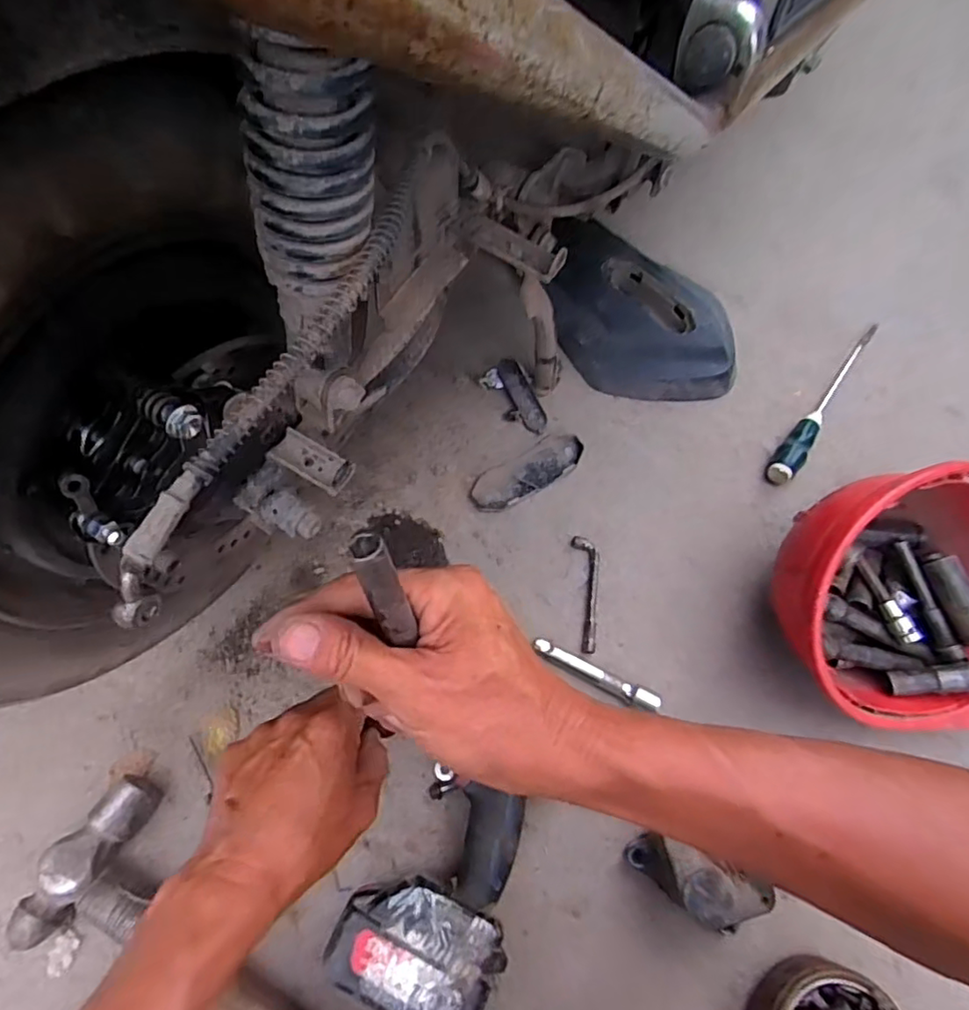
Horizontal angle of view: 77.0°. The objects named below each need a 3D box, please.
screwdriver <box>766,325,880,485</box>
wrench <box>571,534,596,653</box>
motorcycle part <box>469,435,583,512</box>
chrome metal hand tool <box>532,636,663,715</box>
[{"bbox_3d":[0.412,-0.128,0.714,0.030,0.028,0.285,39,70,14],"label":"screwdriver"},{"bbox_3d":[0.101,0.087,0.603,0.023,0.010,0.115,2,65,-1],"label":"wrench"},{"bbox_3d":[0.047,-0.036,0.657,0.131,0.009,0.047,-28,69,-14],"label":"motorcycle part"},{"bbox_3d":[0.103,0.159,0.569,0.124,0.018,0.021,26,67,9],"label":"chrome metal hand tool"}]

